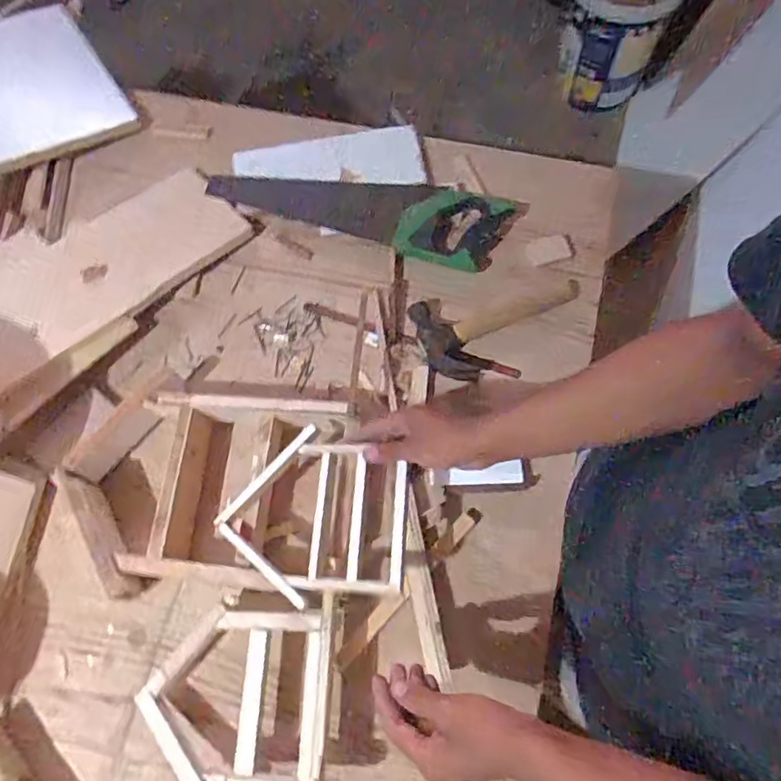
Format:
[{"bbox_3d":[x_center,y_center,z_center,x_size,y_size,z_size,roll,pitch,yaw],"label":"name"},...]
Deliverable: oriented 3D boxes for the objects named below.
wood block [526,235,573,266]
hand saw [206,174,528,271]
[{"bbox_3d":[0.224,-0.200,0.819,0.060,0.006,0.039,-12,70,-3],"label":"wood block"},{"bbox_3d":[-0.046,-0.269,0.854,0.448,0.024,0.125,15,71,7],"label":"hand saw"}]

